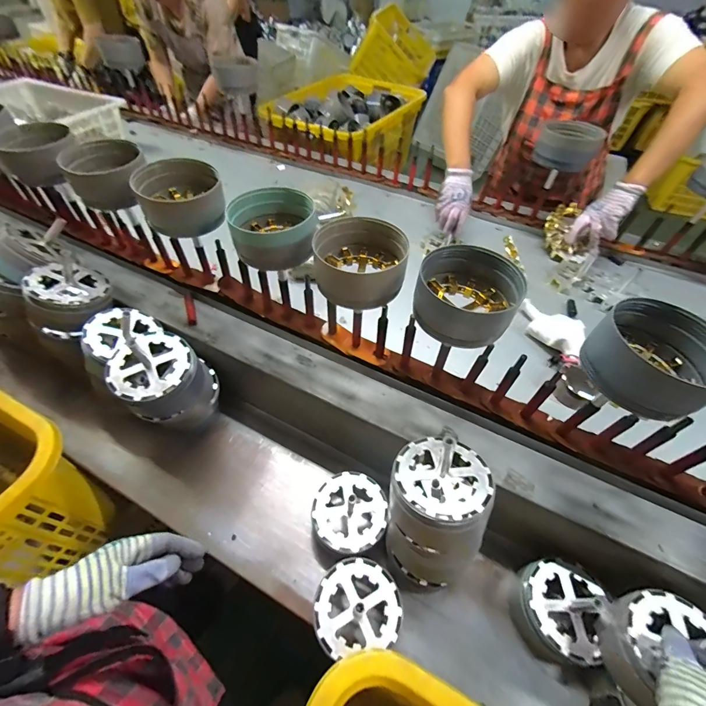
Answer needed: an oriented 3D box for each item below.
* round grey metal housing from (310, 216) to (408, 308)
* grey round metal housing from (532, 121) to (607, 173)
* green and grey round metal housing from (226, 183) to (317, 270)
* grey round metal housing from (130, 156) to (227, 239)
[{"bbox_3d":[0.014,-0.130,0.517,0.131,0.089,0.120,1,52,-2],"label":"round grey metal housing"},{"bbox_3d":[0.514,-0.498,0.833,0.128,0.074,0.117,24,55,15],"label":"grey round metal housing"},{"bbox_3d":[-0.127,-0.202,0.575,0.136,0.090,0.112,-18,55,-16],"label":"green and grey round metal housing"},{"bbox_3d":[-0.297,-0.270,0.603,0.123,0.078,0.142,-26,58,-21],"label":"grey round metal housing"}]

